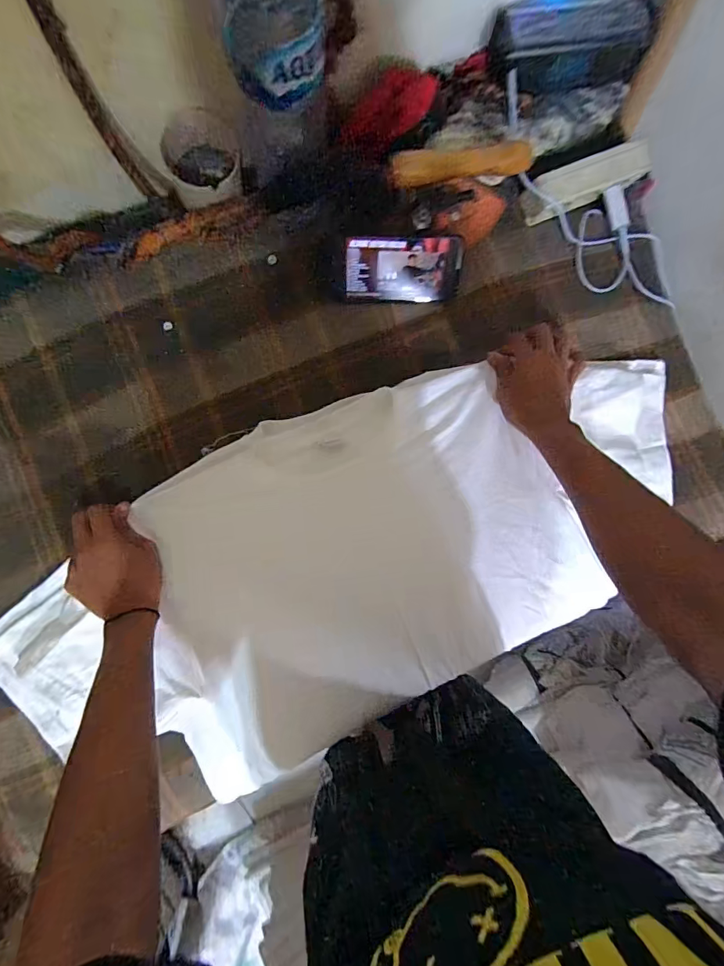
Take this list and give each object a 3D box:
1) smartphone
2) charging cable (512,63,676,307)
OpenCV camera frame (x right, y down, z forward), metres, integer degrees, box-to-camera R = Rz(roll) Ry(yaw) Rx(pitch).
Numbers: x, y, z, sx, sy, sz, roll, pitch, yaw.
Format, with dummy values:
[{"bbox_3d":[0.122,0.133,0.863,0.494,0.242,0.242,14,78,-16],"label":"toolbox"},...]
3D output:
[{"bbox_3d":[0.054,-0.271,0.554,0.148,0.010,0.075,-3,125,-5],"label":"smartphone"},{"bbox_3d":[0.299,-0.362,0.576,0.363,0.046,0.117,33,84,-19],"label":"charging cable"}]

